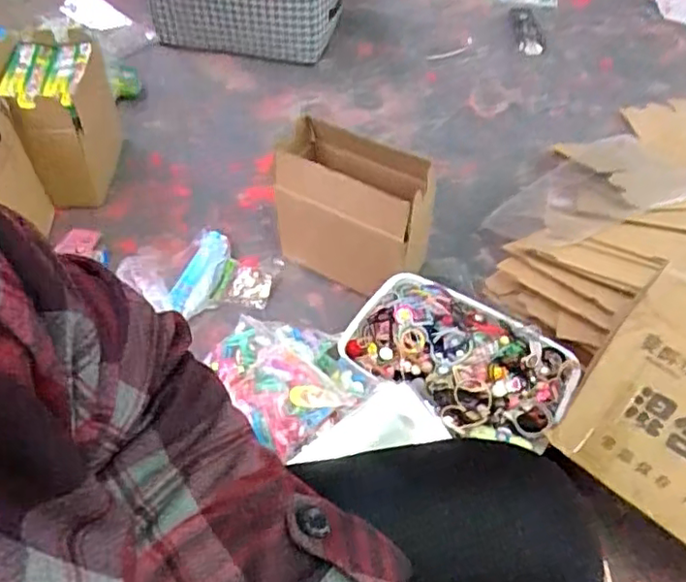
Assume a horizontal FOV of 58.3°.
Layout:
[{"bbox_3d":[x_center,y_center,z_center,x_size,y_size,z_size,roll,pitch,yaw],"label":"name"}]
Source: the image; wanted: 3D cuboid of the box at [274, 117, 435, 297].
[{"bbox_3d":[0.012,-0.125,0.961,0.252,0.200,0.151,21,53,14],"label":"box"}]

